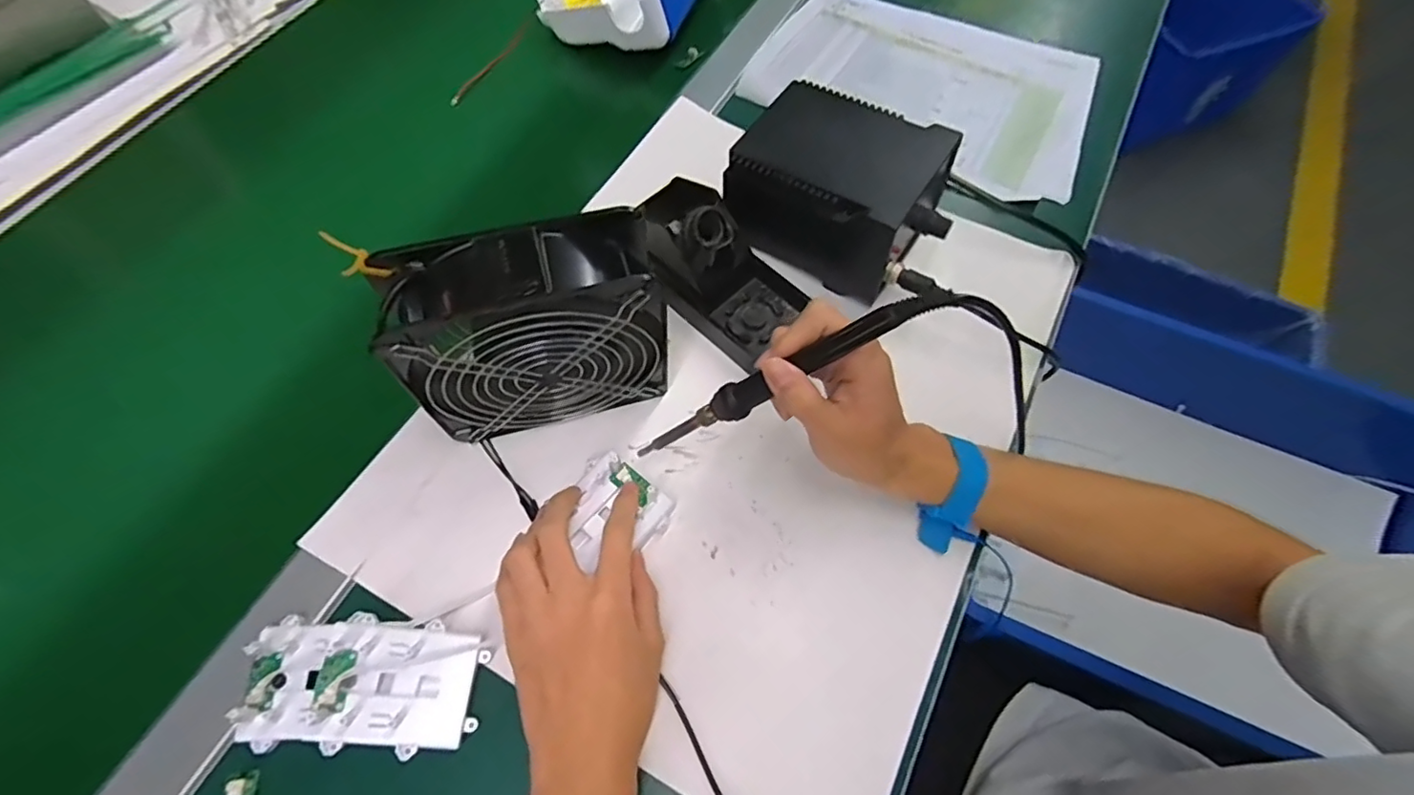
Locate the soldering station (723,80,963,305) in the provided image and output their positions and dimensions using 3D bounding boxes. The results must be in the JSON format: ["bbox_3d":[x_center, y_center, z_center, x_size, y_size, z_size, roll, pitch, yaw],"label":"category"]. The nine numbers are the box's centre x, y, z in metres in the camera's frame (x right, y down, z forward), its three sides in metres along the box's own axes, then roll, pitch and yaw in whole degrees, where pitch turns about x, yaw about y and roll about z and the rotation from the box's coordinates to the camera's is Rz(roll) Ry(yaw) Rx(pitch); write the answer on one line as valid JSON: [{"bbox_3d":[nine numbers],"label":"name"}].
[{"bbox_3d":[0.106,-0.163,0.485,0.160,0.100,0.120,29,67,10],"label":"soldering station"}]

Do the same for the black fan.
[{"bbox_3d":[-0.103,-0.034,0.376,0.146,0.150,0.059,-14,67,-9],"label":"black fan"}]

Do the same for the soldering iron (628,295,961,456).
[{"bbox_3d":[0.037,-0.008,0.346,0.206,0.021,0.021,-29,62,32],"label":"soldering iron"}]

